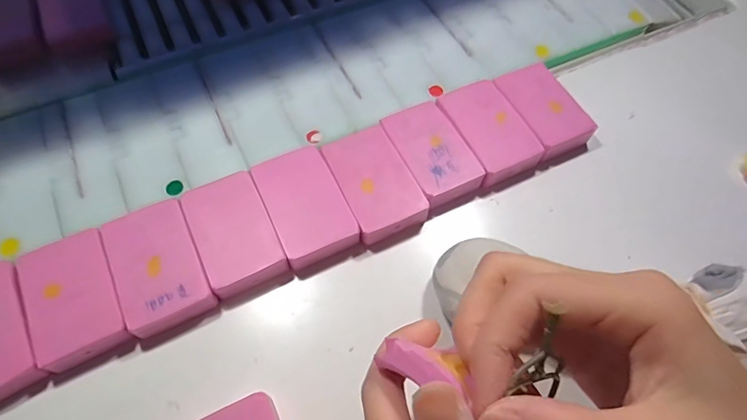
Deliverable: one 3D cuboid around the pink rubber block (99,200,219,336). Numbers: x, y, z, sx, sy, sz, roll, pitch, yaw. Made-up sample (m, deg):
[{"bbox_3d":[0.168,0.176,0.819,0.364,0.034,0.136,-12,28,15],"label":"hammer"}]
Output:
[{"bbox_3d":[-0.121,0.031,0.250,0.044,0.013,0.072,-24,65,-14],"label":"pink rubber block"}]

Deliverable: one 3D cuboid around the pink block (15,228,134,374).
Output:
[{"bbox_3d":[-0.161,0.048,0.240,0.044,0.014,0.069,-26,66,-14],"label":"pink block"}]

